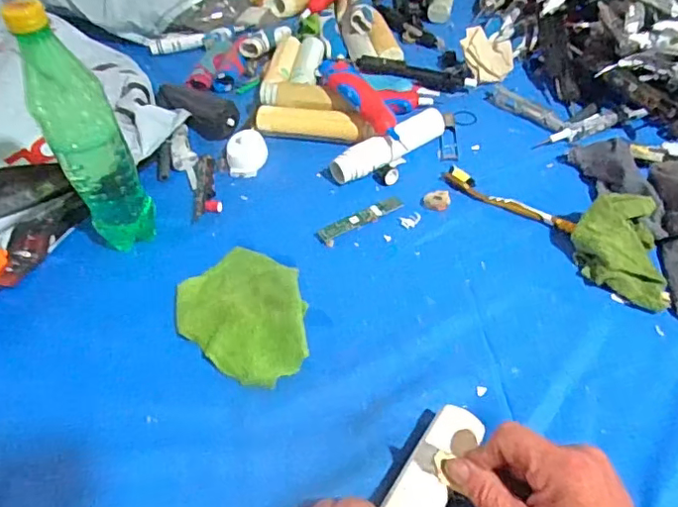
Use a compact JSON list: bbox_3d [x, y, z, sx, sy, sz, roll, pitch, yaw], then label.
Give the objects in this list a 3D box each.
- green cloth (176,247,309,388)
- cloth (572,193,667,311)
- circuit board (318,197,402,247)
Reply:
[{"bbox_3d":[-0.080,0.050,0.493,0.141,0.014,0.103,32,57,31],"label":"green cloth"},{"bbox_3d":[0.245,-0.001,0.487,0.067,0.025,0.102,1,71,2],"label":"cloth"},{"bbox_3d":[0.024,-0.035,0.565,0.093,0.005,0.019,-26,49,-17],"label":"circuit board"}]

